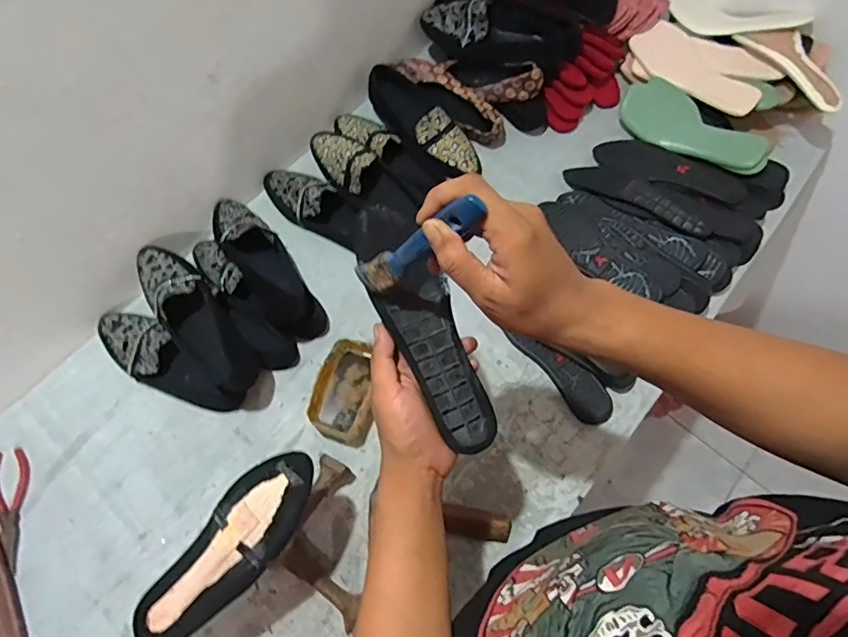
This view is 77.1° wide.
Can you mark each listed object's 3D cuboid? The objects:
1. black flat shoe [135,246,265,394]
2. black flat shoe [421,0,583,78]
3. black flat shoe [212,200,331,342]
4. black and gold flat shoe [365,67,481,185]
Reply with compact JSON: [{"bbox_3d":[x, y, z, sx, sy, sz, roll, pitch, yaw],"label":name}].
[{"bbox_3d":[-0.307,-0.004,0.707,0.076,0.061,0.244,-38,74,-15],"label":"black flat shoe"},{"bbox_3d":[0.124,-0.481,0.890,0.262,0.070,0.102,24,70,8],"label":"black flat shoe"},{"bbox_3d":[-0.231,-0.080,0.773,0.077,0.090,0.244,-34,73,-14],"label":"black flat shoe"},{"bbox_3d":[-0.004,-0.319,0.878,0.092,0.064,0.238,-43,87,-16],"label":"black and gold flat shoe"}]

